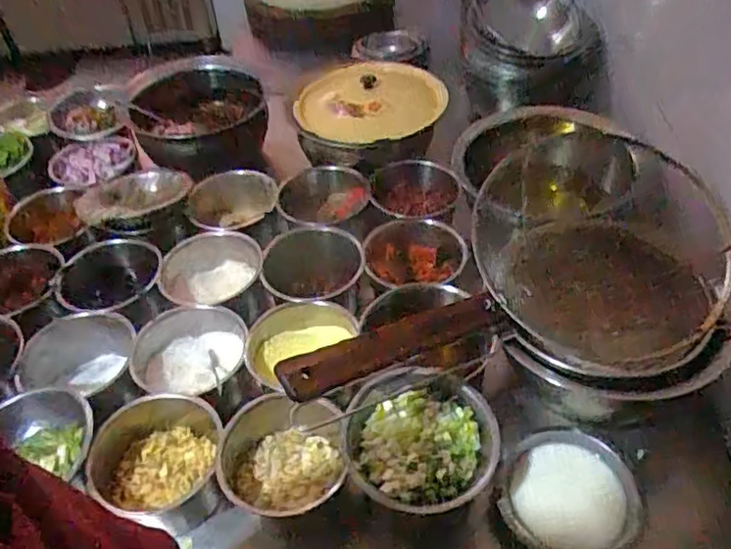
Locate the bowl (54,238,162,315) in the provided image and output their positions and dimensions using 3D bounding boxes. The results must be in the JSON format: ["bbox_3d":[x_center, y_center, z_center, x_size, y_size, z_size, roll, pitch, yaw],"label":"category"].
[{"bbox_3d":[-0.391,0.009,0.979,0.160,0.048,0.146,-25,49,-19],"label":"bowl"}]

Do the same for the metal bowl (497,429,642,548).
[{"bbox_3d":[0.237,0.263,0.747,0.146,0.054,0.145,-2,46,2],"label":"metal bowl"}]

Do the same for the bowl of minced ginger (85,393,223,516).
[{"bbox_3d":[-0.257,0.218,0.779,0.161,0.060,0.131,-4,46,0],"label":"bowl of minced ginger"}]

